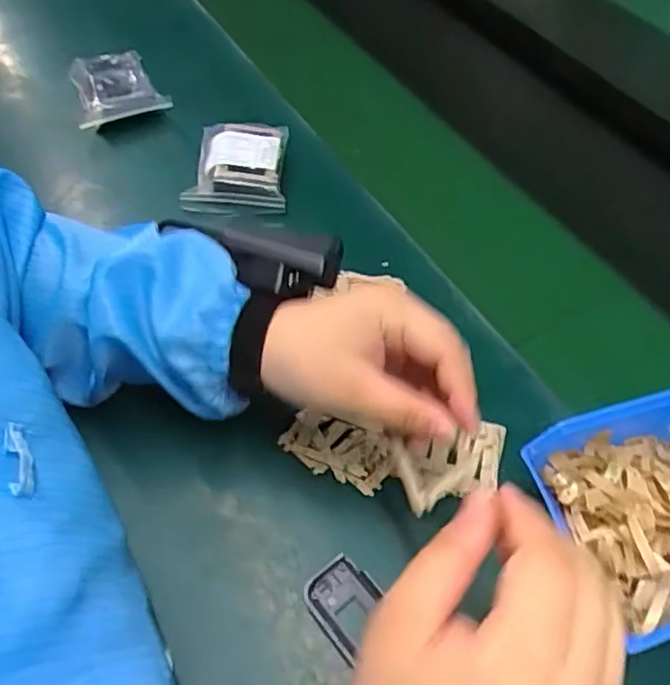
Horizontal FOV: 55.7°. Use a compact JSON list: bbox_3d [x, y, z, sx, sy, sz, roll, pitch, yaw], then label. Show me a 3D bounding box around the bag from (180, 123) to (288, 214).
[{"bbox_3d":[-0.091,-0.167,0.594,0.090,0.031,0.110,2,52,0],"label":"bag"}]

